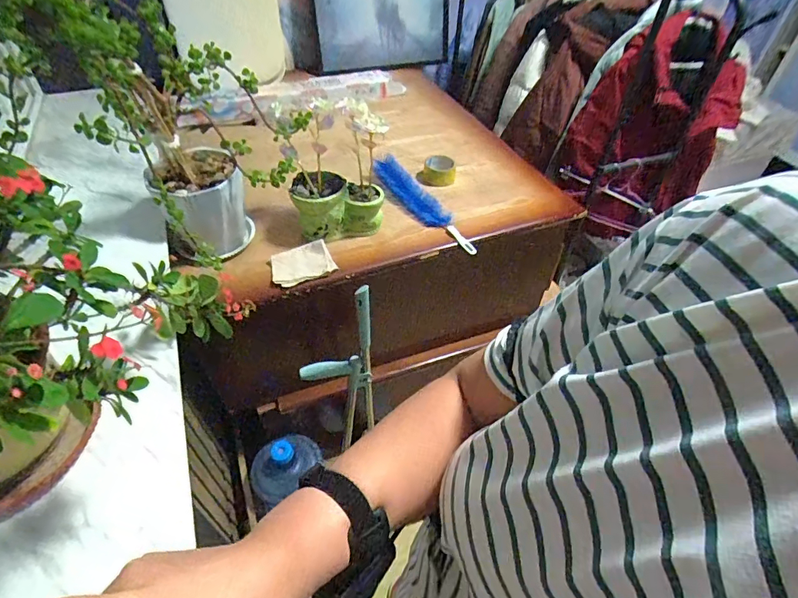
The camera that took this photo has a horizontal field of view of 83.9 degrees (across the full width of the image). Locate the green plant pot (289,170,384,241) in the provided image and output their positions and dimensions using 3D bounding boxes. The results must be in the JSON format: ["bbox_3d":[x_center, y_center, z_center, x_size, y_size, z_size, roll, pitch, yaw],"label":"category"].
[{"bbox_3d":[-0.134,-0.209,1.009,0.201,0.122,0.095,-6,46,-8],"label":"green plant pot"}]

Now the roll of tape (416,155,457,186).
[{"bbox_3d":[0.103,-0.346,1.191,0.098,0.047,0.095,10,46,8],"label":"roll of tape"}]

